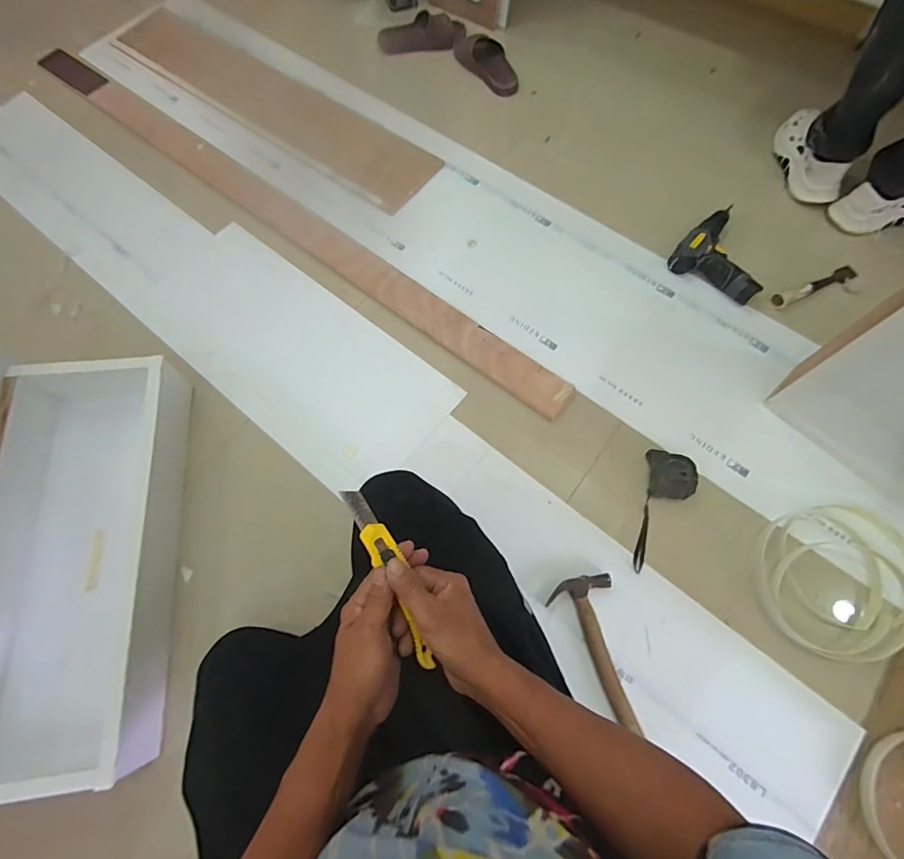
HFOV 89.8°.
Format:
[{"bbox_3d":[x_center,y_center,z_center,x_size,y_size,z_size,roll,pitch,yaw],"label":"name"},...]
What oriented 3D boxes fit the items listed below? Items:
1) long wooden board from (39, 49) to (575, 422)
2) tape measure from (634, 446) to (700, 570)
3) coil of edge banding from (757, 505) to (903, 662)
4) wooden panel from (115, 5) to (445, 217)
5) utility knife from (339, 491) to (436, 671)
[{"bbox_3d":[-0.422,-0.531,1.085,1.698,0.031,0.091,36,76,13],"label":"long wooden board"},{"bbox_3d":[0.378,0.144,0.796,0.081,0.043,0.213,13,72,6],"label":"tape measure"},{"bbox_3d":[0.649,0.249,0.757,0.249,0.044,0.239,-1,69,2],"label":"coil of edge banding"},{"bbox_3d":[-0.500,-0.909,1.242,1.111,0.019,0.237,35,75,14],"label":"wooden panel"},{"bbox_3d":[-0.057,0.141,0.435,0.026,0.013,0.184,-24,87,-6],"label":"utility knife"}]

